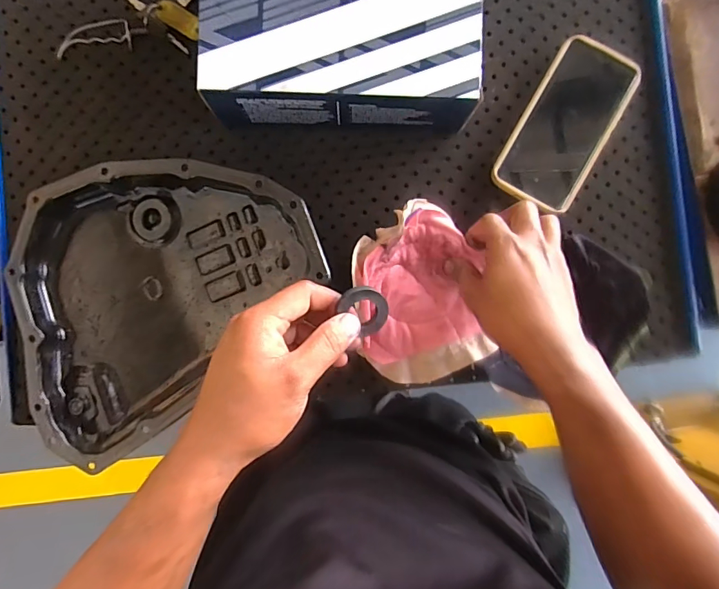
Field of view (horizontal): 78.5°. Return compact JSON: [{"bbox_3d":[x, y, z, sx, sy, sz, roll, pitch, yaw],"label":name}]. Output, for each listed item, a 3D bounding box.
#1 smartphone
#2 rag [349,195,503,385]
[{"bbox_3d":[0.203,-0.164,0.431,0.085,0.017,0.168,30,86,3],"label":"smartphone"},{"bbox_3d":[0.059,-0.002,0.411,0.121,0.049,0.163,-10,85,0],"label":"rag"}]

